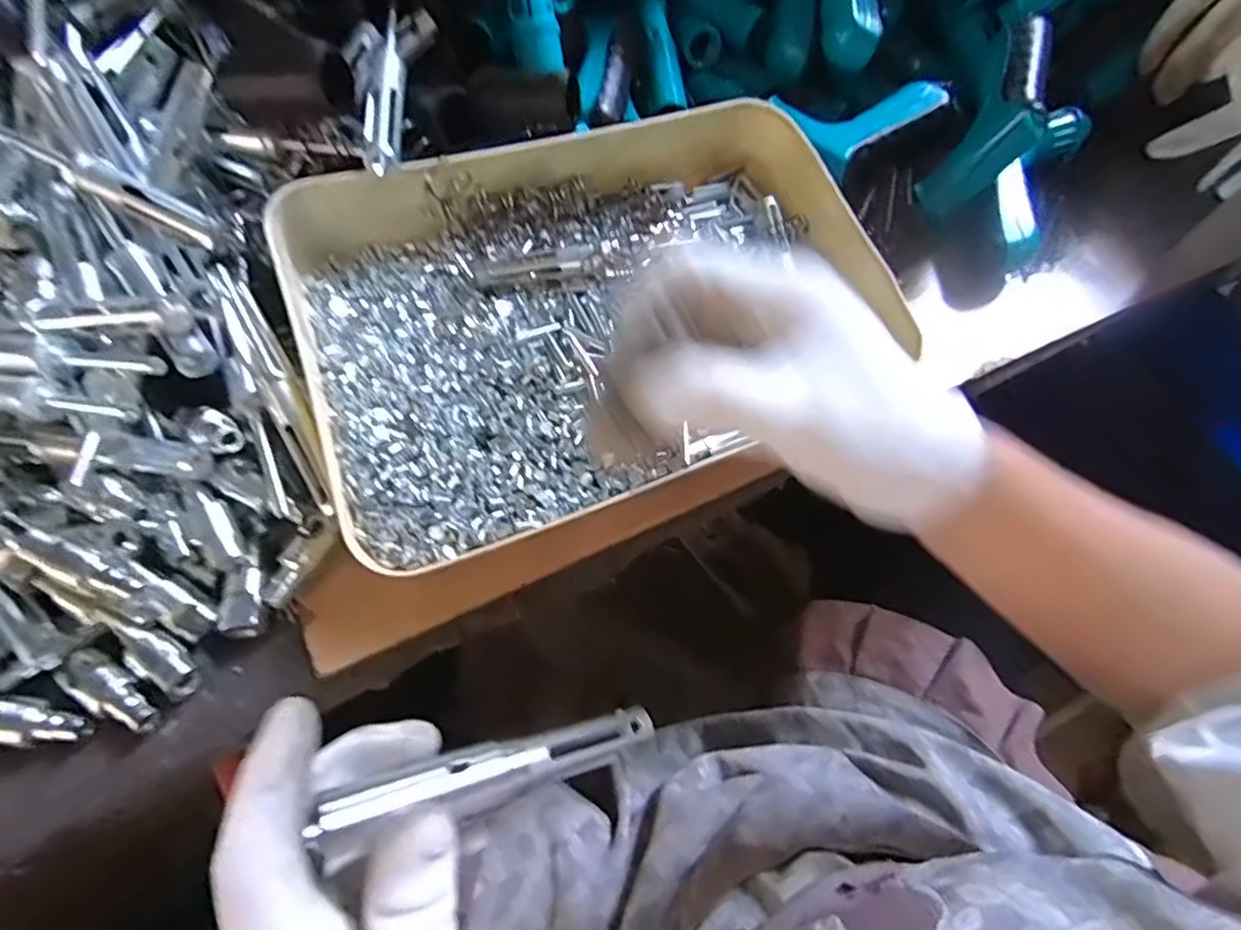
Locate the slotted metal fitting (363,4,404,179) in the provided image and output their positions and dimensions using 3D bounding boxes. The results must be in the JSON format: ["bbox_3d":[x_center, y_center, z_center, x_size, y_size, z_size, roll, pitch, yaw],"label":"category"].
[{"bbox_3d":[-0.130,-0.210,0.357,0.017,0.018,0.114,-4,65,-3],"label":"slotted metal fitting"}]

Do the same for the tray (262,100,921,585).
[{"bbox_3d":[-0.010,-0.095,0.365,0.328,0.056,0.243,-21,67,-11],"label":"tray"}]

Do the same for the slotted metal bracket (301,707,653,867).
[{"bbox_3d":[-0.041,0.112,0.234,0.129,0.019,0.021,1,59,-39],"label":"slotted metal bracket"}]

